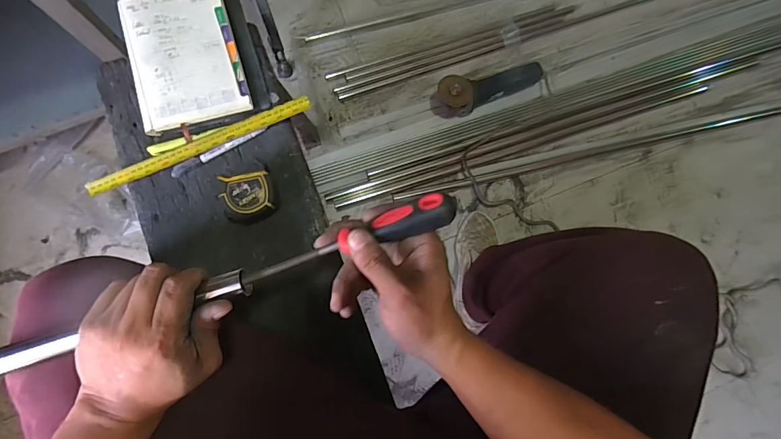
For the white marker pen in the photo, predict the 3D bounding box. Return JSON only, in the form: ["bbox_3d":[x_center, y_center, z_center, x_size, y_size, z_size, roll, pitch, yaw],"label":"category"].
[{"bbox_3d":[-0.249,-0.100,0.588,0.146,0.006,0.014,-29,89,-5],"label":"white marker pen"}]

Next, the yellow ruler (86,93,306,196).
[{"bbox_3d":[-0.274,-0.109,0.591,0.330,0.009,0.021,-24,96,-6],"label":"yellow ruler"}]

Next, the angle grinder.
[{"bbox_3d":[0.254,-0.330,1.007,0.290,0.107,0.084,-17,85,-6],"label":"angle grinder"}]

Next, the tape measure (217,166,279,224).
[{"bbox_3d":[-0.197,-0.031,0.563,0.073,0.038,0.069,-14,84,-6],"label":"tape measure"}]

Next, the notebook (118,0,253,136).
[{"bbox_3d":[-0.304,-0.239,0.589,0.146,0.022,0.203,-18,88,-4],"label":"notebook"}]

